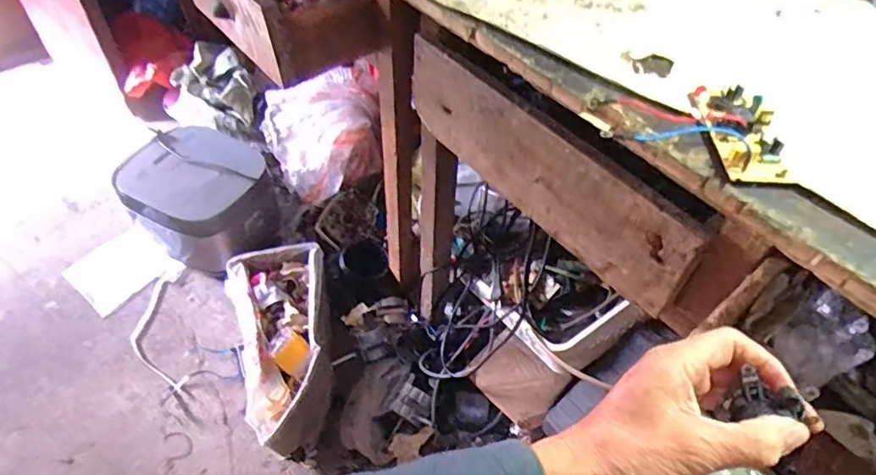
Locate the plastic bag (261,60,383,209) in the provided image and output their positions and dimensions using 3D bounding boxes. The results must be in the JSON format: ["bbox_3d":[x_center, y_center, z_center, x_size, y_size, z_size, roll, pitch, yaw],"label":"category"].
[{"bbox_3d":[-0.265,-0.276,1.351,0.301,0.184,0.257,-27,58,-21],"label":"plastic bag"}]

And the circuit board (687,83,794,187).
[{"bbox_3d":[0.233,-0.084,0.427,0.051,0.021,0.101,5,52,1],"label":"circuit board"}]

